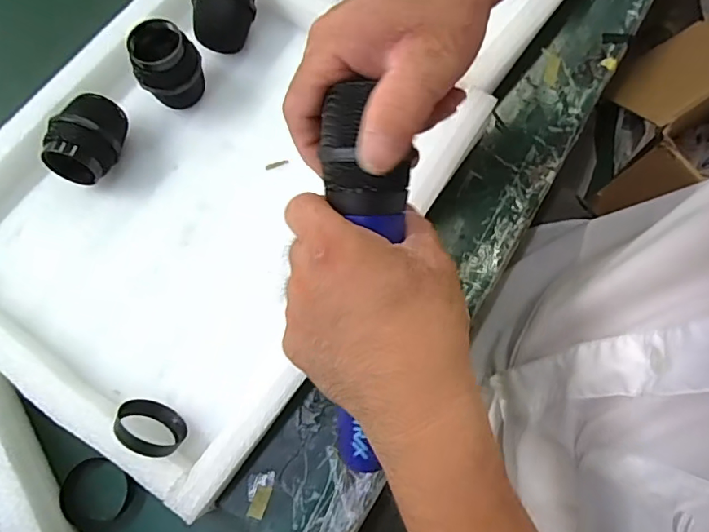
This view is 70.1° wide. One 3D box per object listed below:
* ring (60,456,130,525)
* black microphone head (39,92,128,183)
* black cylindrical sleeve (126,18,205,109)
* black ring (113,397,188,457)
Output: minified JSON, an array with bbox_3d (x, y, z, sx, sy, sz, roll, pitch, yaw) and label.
[{"bbox_3d":[-0.176,0.152,0.342,0.044,0.010,0.040,0,73,2],"label":"ring"},{"bbox_3d":[-0.192,-0.092,0.371,0.043,0.047,0.060,14,74,6],"label":"black microphone head"},{"bbox_3d":[-0.138,-0.148,0.380,0.045,0.057,0.042,0,73,2],"label":"black cylindrical sleeve"},{"bbox_3d":[-0.130,0.103,0.319,0.044,0.040,0.009,32,109,10],"label":"black ring"}]

